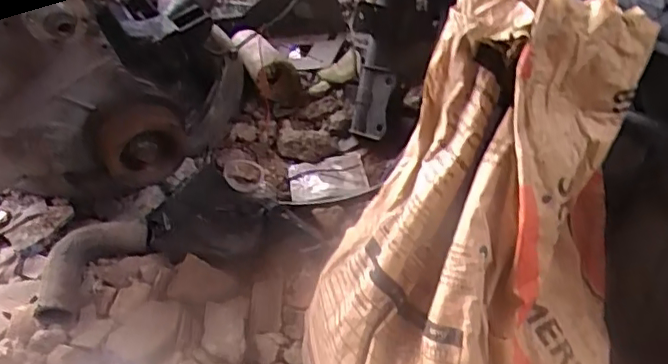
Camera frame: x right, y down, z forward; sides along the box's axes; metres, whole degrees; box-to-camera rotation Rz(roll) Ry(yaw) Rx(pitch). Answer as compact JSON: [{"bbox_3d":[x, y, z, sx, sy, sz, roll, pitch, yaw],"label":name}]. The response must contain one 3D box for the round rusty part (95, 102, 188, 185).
[{"bbox_3d":[-0.287,-0.054,0.877,0.125,0.131,0.039,-16,38,-11],"label":"round rusty part"}]

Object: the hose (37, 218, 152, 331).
[{"bbox_3d":[-0.389,0.128,0.925,0.087,0.068,0.200,18,44,29],"label":"hose"}]

